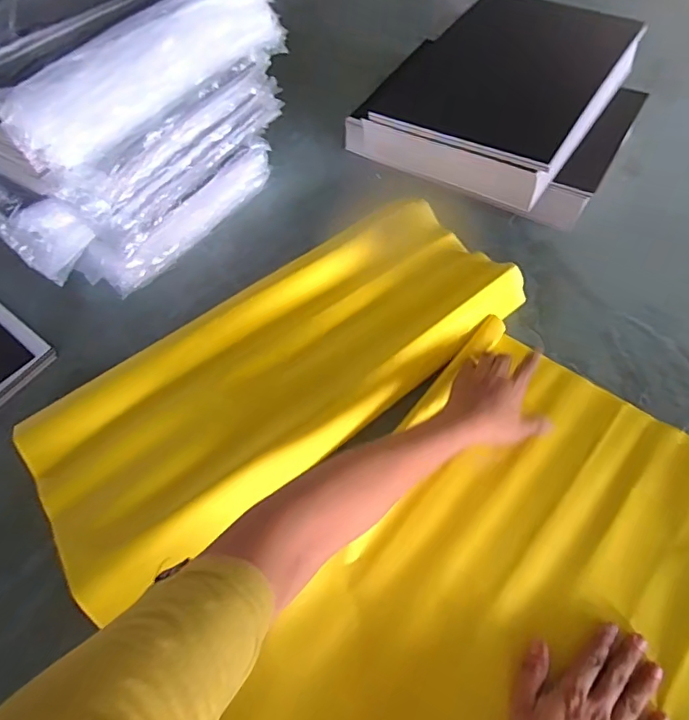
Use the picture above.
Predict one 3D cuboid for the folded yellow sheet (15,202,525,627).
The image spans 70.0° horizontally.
[{"bbox_3d":[-0.065,0.015,0.576,0.572,0.056,0.255,-34,63,-14],"label":"folded yellow sheet"}]

